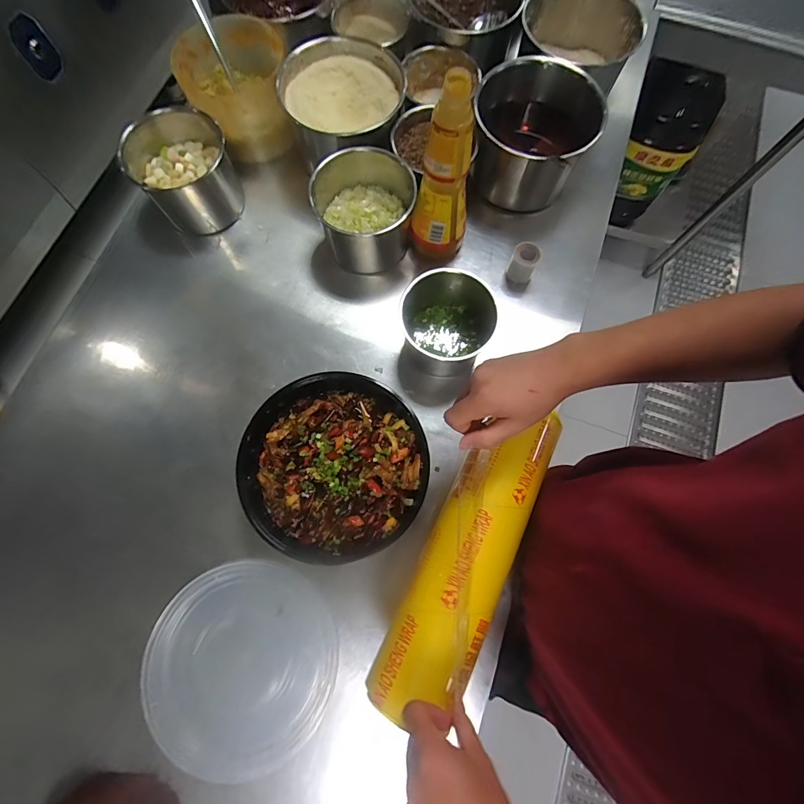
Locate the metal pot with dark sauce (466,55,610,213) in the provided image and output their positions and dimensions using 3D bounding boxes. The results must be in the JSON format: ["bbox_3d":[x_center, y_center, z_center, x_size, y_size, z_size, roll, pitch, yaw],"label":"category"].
[{"bbox_3d":[0.212,-0.442,0.664,0.185,0.128,0.213,26,76,6],"label":"metal pot with dark sauce"}]

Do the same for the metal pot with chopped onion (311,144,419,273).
[{"bbox_3d":[-0.052,-0.294,0.626,0.155,0.116,0.145,-12,75,-4],"label":"metal pot with chopped onion"}]

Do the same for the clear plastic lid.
[{"bbox_3d":[-0.204,0.330,0.504,0.226,0.023,0.231,0,75,0],"label":"clear plastic lid"}]

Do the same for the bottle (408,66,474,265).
[{"bbox_3d":[0.058,-0.296,0.550,0.070,0.261,0.063,41,78,10],"label":"bottle"}]

